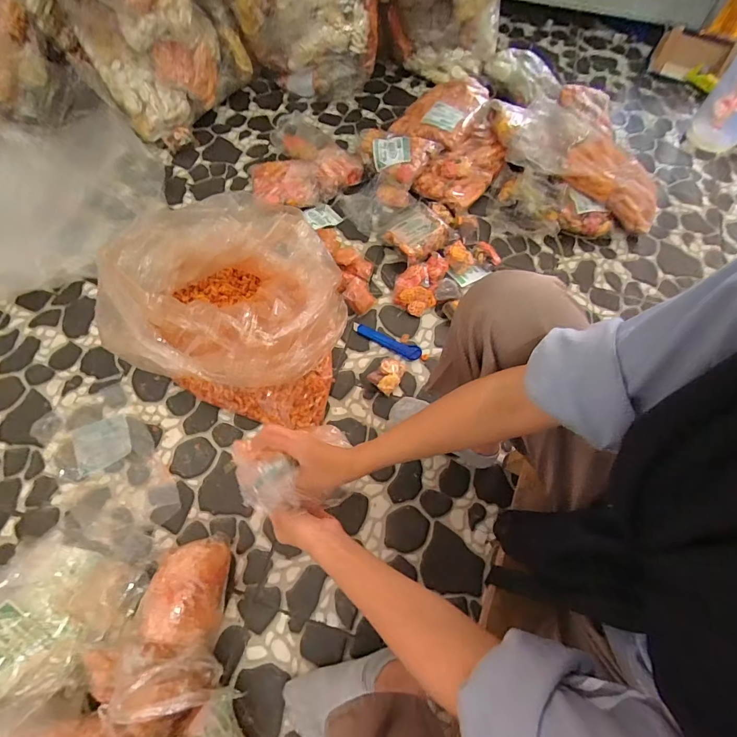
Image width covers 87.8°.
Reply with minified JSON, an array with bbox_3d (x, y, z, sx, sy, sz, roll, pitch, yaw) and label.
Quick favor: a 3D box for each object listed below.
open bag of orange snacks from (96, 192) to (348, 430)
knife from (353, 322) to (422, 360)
[{"bbox_3d":[-0.233,-0.115,0.703,0.371,0.233,0.334,14,66,4],"label":"open bag of orange snacks"},{"bbox_3d":[0.039,-0.063,0.814,0.156,0.015,0.034,27,67,10],"label":"knife"}]

